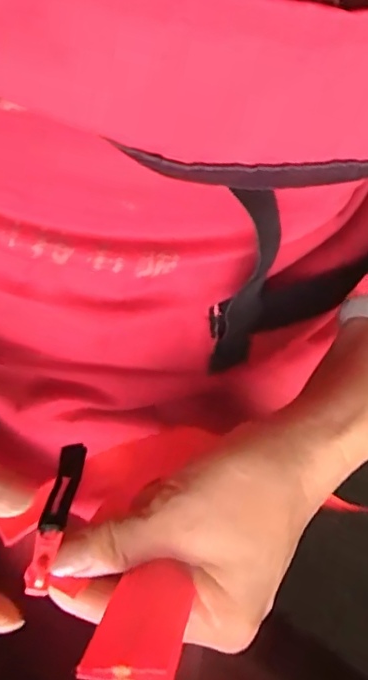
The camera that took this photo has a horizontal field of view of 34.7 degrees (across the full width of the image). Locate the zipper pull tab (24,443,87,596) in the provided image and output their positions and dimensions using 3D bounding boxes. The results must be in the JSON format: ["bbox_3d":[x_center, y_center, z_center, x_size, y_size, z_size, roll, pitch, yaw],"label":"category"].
[{"bbox_3d":[-0.054,0.073,0.250,0.011,0.010,0.066,8,44,2],"label":"zipper pull tab"}]

